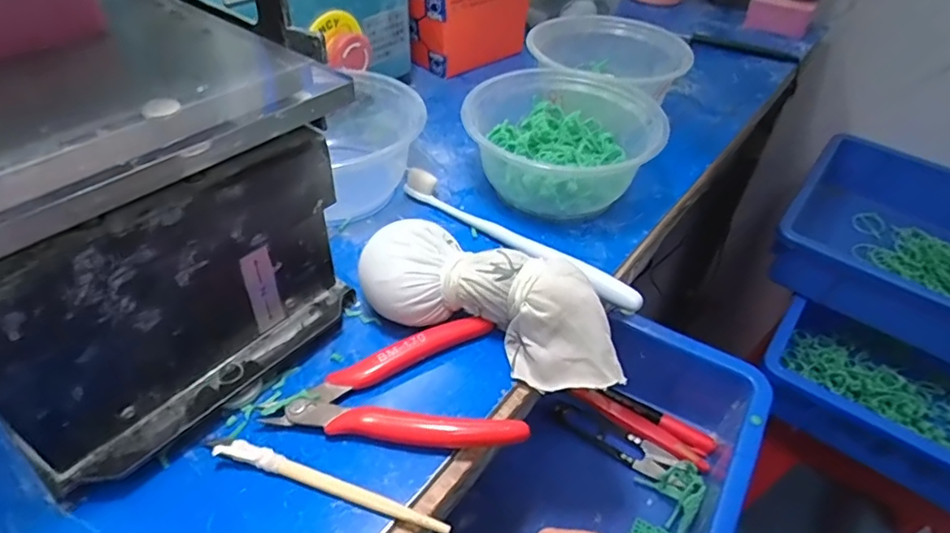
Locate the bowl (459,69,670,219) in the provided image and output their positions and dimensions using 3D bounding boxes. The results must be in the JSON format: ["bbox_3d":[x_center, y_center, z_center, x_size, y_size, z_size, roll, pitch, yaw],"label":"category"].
[{"bbox_3d":[0.060,-0.084,0.396,0.132,0.065,0.115,17,45,12],"label":"bowl"}]

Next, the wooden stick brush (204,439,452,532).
[{"bbox_3d":[-0.066,0.093,0.241,0.116,0.009,0.010,14,44,9],"label":"wooden stick brush"}]

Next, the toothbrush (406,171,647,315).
[{"bbox_3d":[0.025,-0.020,0.359,0.181,0.018,0.015,31,49,25],"label":"toothbrush"}]

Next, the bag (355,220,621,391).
[{"bbox_3d":[0.010,0.020,0.296,0.146,0.048,0.049,18,45,12],"label":"bag"}]

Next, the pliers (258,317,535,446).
[{"bbox_3d":[-0.037,0.058,0.277,0.113,0.014,0.072,0,44,-5],"label":"pliers"}]

